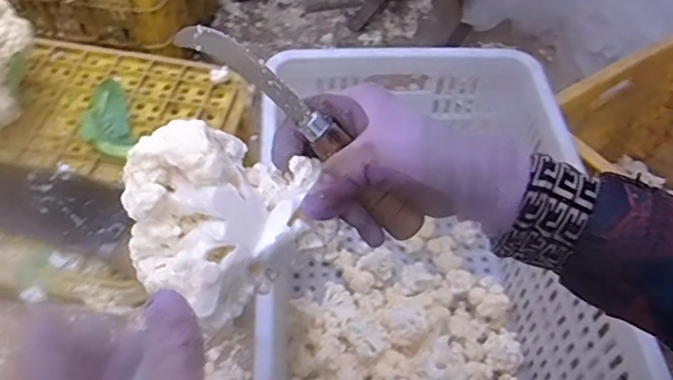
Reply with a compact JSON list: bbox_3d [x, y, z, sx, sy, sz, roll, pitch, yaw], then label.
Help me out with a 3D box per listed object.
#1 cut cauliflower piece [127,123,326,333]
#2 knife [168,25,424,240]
[{"bbox_3d":[-0.065,0.008,0.333,0.084,0.084,0.102,35,56,23],"label":"cut cauliflower piece"},{"bbox_3d":[-0.016,-0.035,0.344,0.182,0.032,0.016,43,53,-10],"label":"knife"}]

